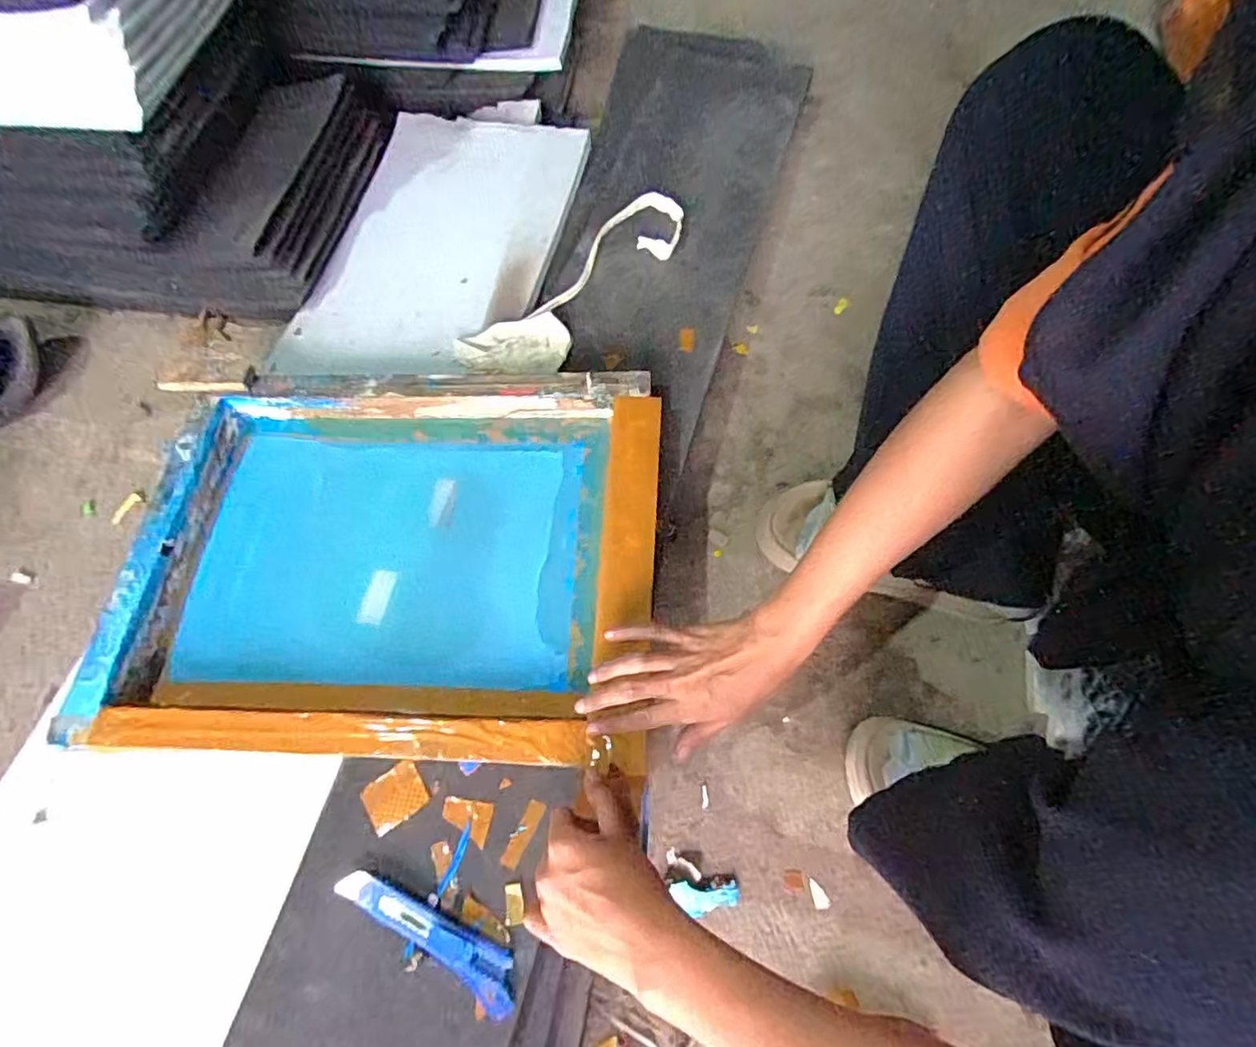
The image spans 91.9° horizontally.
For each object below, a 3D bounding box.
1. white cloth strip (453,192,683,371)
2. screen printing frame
[{"bbox_3d":[-0.053,-0.274,0.689,0.103,0.024,0.315,34,70,17],"label":"white cloth strip"},{"bbox_3d":[-0.208,0.022,0.549,0.453,0.053,0.346,2,65,4],"label":"screen printing frame"}]

